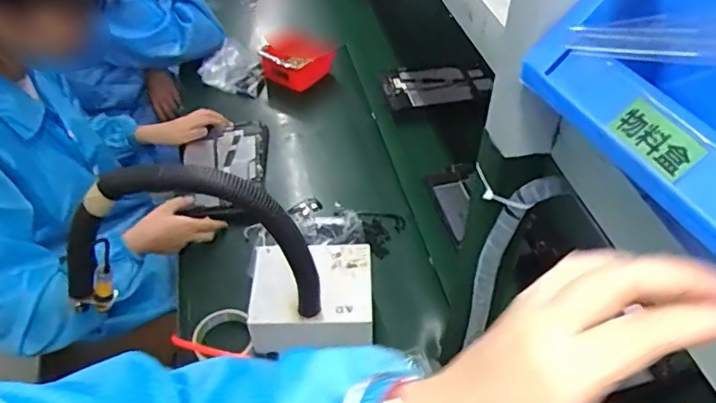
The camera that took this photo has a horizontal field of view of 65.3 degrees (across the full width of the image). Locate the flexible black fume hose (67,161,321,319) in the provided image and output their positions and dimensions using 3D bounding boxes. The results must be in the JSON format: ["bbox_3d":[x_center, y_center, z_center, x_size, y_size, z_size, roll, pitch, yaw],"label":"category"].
[{"bbox_3d":[-0.199,0.057,0.644,0.286,0.260,0.027,-3,45,0],"label":"flexible black fume hose"}]

